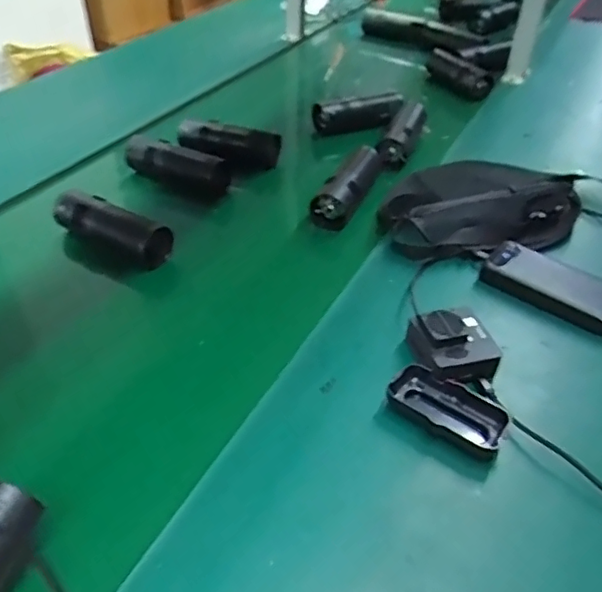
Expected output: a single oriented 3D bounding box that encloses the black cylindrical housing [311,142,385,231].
[{"bbox_3d":[0.070,-0.159,0.859,0.064,0.069,0.168,14,42,16],"label":"black cylindrical housing"}]

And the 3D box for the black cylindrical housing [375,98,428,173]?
[{"bbox_3d":[0.179,-0.279,1.004,0.057,0.059,0.182,12,41,14],"label":"black cylindrical housing"}]

